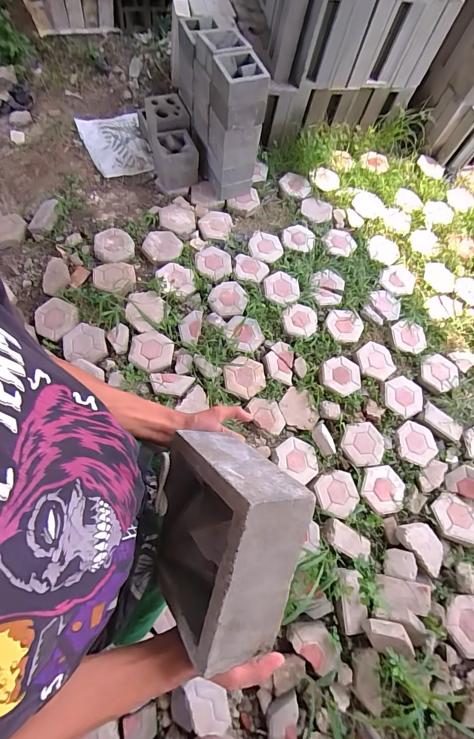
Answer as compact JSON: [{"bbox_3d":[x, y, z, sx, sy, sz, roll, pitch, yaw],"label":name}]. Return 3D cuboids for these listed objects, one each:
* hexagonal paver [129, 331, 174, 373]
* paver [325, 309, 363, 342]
[{"bbox_3d":[-0.409,-0.088,1.561,0.200,0.030,0.190,4,69,-2],"label":"hexagonal paver"},{"bbox_3d":[0.579,-0.241,1.760,0.189,0.035,0.207,28,70,8],"label":"paver"}]

